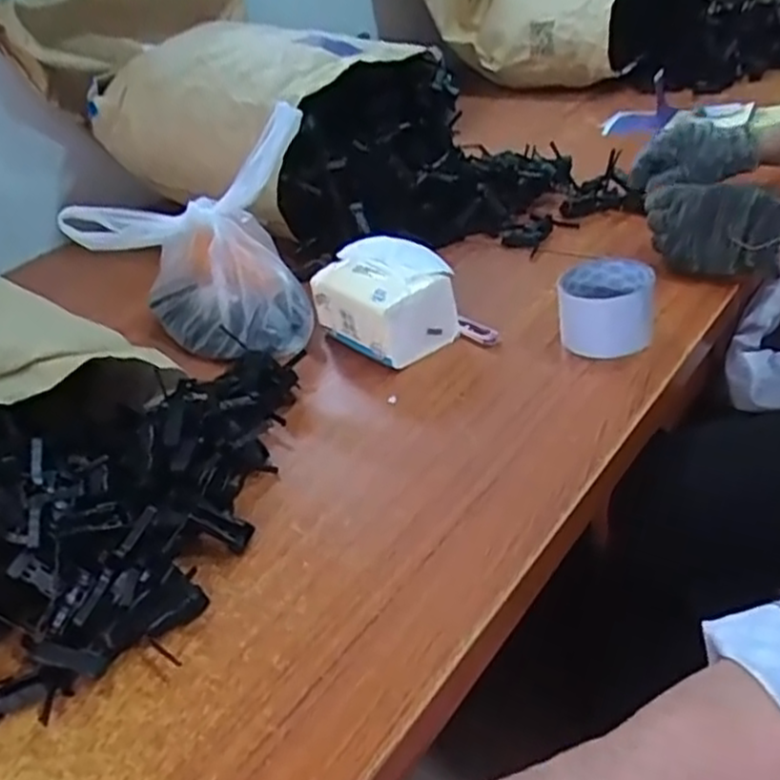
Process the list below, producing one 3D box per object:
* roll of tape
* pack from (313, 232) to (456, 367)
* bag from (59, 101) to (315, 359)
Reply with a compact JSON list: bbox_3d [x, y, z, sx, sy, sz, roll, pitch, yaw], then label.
[{"bbox_3d":[0.203,-0.076,0.695,0.088,0.068,0.079,2,35,18],"label":"roll of tape"},{"bbox_3d":[-0.003,-0.100,0.761,0.103,0.083,0.134,-30,38,-27],"label":"pack"},{"bbox_3d":[-0.212,-0.165,0.815,0.262,0.204,0.142,8,37,26],"label":"bag"}]

